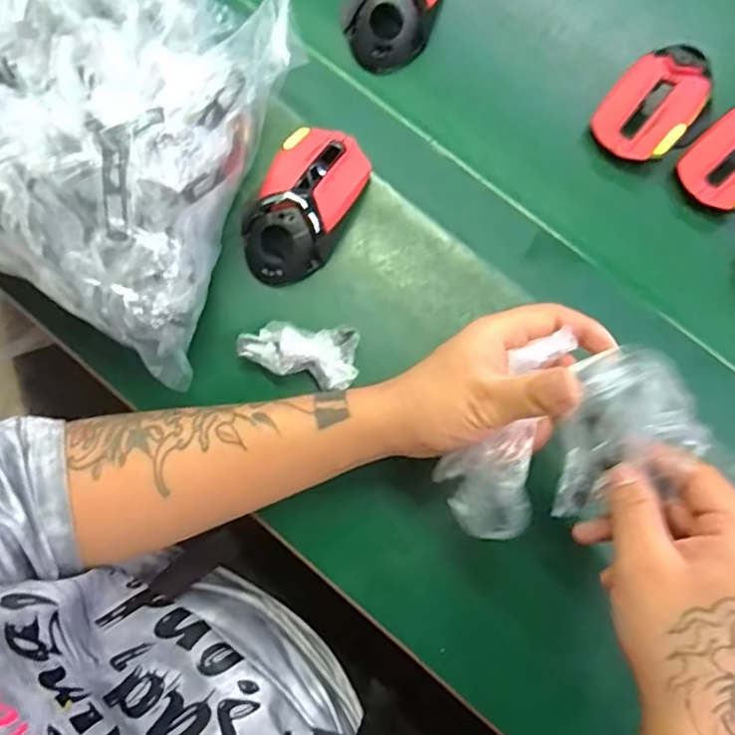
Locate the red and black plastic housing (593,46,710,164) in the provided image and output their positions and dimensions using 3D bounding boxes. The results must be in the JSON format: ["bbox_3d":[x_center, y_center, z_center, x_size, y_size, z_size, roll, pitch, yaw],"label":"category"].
[{"bbox_3d":[0.224,-0.204,0.456,0.092,0.037,0.075,-43,82,-9],"label":"red and black plastic housing"}]

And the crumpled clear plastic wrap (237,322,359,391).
[{"bbox_3d":[-0.050,-0.008,0.423,0.083,0.022,0.045,5,78,0],"label":"crumpled clear plastic wrap"}]

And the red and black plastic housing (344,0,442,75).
[{"bbox_3d":[0.024,-0.298,0.468,0.063,0.042,0.108,24,79,3],"label":"red and black plastic housing"}]

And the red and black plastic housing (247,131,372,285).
[{"bbox_3d":[-0.047,-0.121,0.434,0.065,0.039,0.124,30,79,5],"label":"red and black plastic housing"}]

